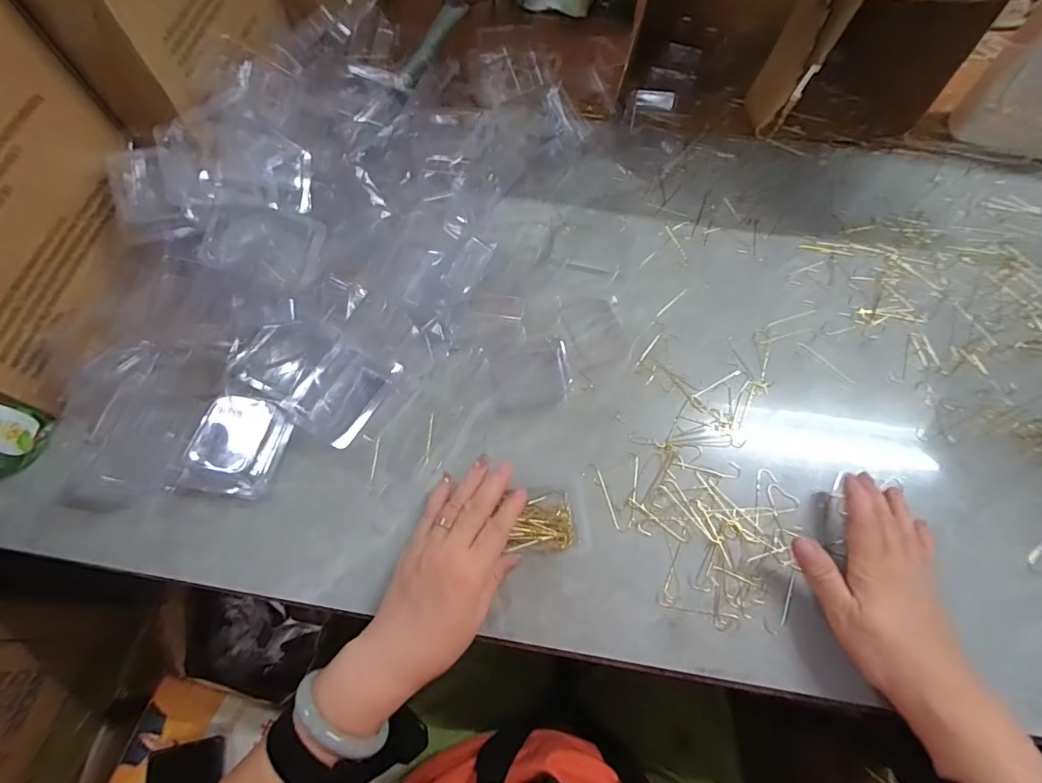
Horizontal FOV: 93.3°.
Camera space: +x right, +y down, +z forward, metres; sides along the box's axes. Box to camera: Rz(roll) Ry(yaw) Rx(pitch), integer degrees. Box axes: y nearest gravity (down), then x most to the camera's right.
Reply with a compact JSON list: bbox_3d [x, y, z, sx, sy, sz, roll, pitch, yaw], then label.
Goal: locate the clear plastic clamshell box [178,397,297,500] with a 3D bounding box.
[{"bbox_3d":[-0.245,0.043,0.419,0.073,0.031,0.082,11,64,5],"label":"clear plastic clamshell box"}]

